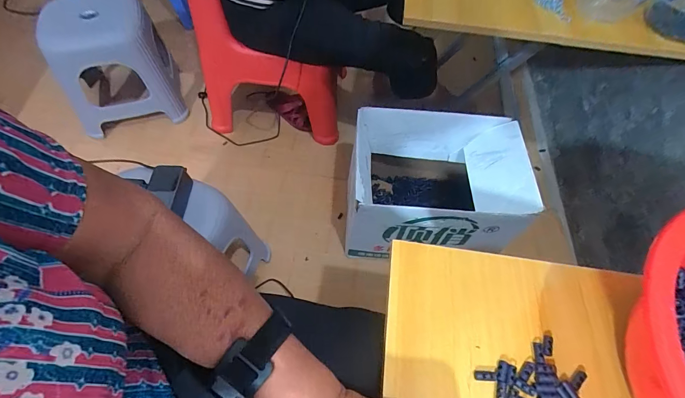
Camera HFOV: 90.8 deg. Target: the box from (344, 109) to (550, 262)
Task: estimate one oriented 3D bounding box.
[{"bbox_3d":[0.223,-0.023,0.909,0.412,0.298,0.310,3,58,-2],"label":"box"}]

